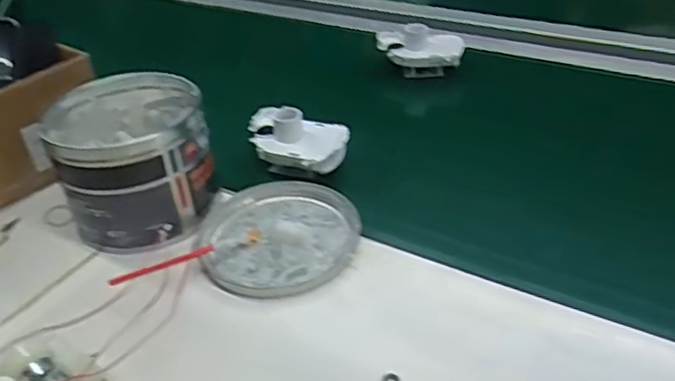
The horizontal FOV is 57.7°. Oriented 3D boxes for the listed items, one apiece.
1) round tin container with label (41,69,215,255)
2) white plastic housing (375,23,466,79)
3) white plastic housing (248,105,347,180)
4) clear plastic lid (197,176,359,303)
[{"bbox_3d":[-0.175,-0.027,0.532,0.119,0.101,0.142,-16,37,-15],"label":"round tin container with label"},{"bbox_3d":[0.099,-0.173,0.744,0.104,0.061,0.045,6,37,14],"label":"white plastic housing"},{"bbox_3d":[-0.040,-0.045,0.586,0.096,0.052,0.065,4,36,11],"label":"white plastic housing"},{"bbox_3d":[-0.050,0.034,0.506,0.124,0.012,0.134,-23,39,-24],"label":"clear plastic lid"}]

